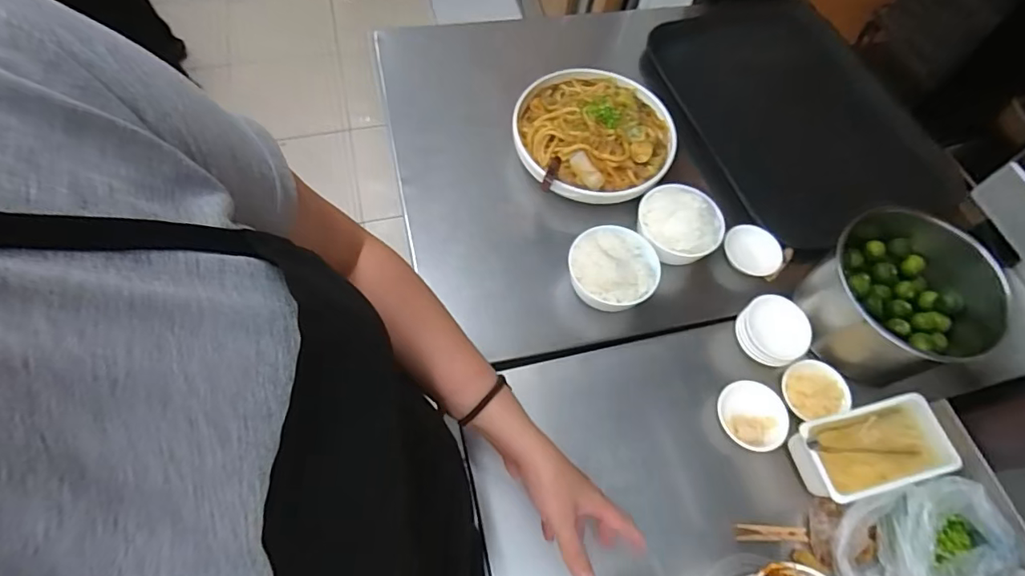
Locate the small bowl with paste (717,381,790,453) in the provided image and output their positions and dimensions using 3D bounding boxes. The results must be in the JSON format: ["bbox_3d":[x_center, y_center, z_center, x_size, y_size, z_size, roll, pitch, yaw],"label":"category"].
[{"bbox_3d":[0.262,0.137,0.556,0.071,0.026,0.071,2,63,-3],"label":"small bowl with paste"}]

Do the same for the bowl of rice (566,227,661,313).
[{"bbox_3d":[0.120,-0.023,0.618,0.101,0.078,0.102,2,63,-3],"label":"bowl of rice"}]

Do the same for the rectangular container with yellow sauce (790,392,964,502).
[{"bbox_3d":[0.352,0.161,0.514,0.138,0.062,0.074,-12,64,-10],"label":"rectangular container with yellow sauce"}]

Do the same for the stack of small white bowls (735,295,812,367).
[{"bbox_3d":[0.294,0.051,0.587,0.064,0.051,0.073,-34,70,-19],"label":"stack of small white bowls"}]

